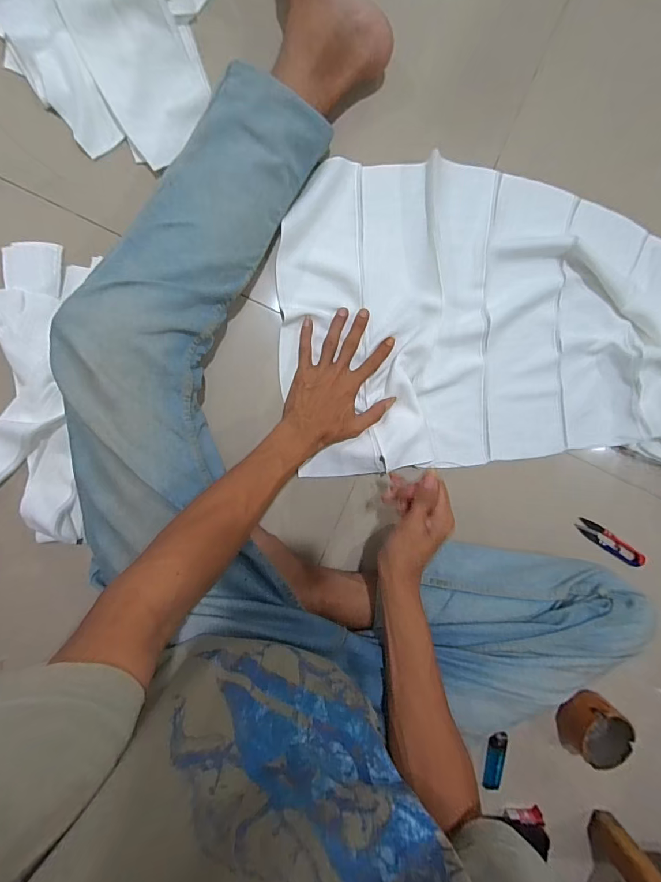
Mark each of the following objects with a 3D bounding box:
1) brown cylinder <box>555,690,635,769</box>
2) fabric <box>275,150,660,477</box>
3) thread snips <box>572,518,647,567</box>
[{"bbox_3d":[0.374,0.412,0.579,0.093,0.042,0.090,45,87,-8],"label":"brown cylinder"},{"bbox_3d":[0.357,-0.128,0.531,0.846,0.064,0.452,11,92,-6],"label":"fabric"},{"bbox_3d":[0.407,0.148,0.587,0.115,0.017,0.026,32,89,-9],"label":"thread snips"}]

